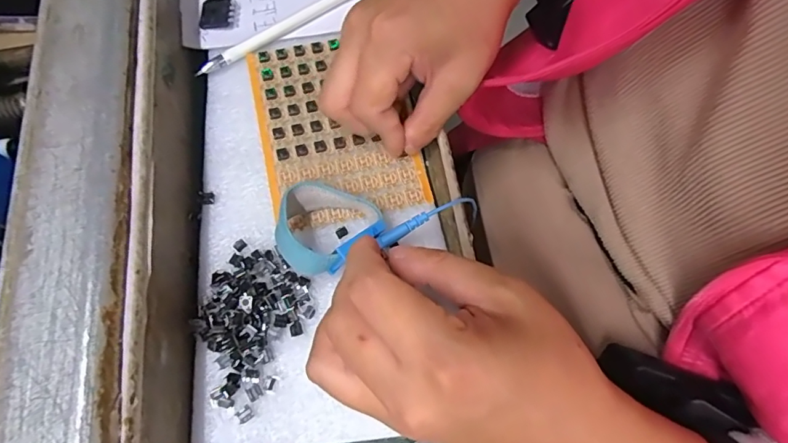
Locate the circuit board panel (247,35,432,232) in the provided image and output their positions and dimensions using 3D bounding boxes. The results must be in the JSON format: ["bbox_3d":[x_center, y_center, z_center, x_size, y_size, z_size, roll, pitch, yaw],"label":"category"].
[{"bbox_3d":[-0.036,-0.059,0.280,0.082,0.009,0.125,-14,67,-4],"label":"circuit board panel"}]

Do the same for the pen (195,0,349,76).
[{"bbox_3d":[-0.063,-0.126,0.303,0.131,0.008,0.006,-34,70,-12],"label":"pen"}]

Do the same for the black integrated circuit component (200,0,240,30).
[{"bbox_3d":[-0.111,-0.133,0.307,0.024,0.007,0.023,-12,67,-3],"label":"black integrated circuit component"}]

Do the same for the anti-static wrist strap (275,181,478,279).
[{"bbox_3d":[-0.008,0.005,0.234,0.096,0.019,0.048,5,67,4],"label":"anti-static wrist strap"}]

